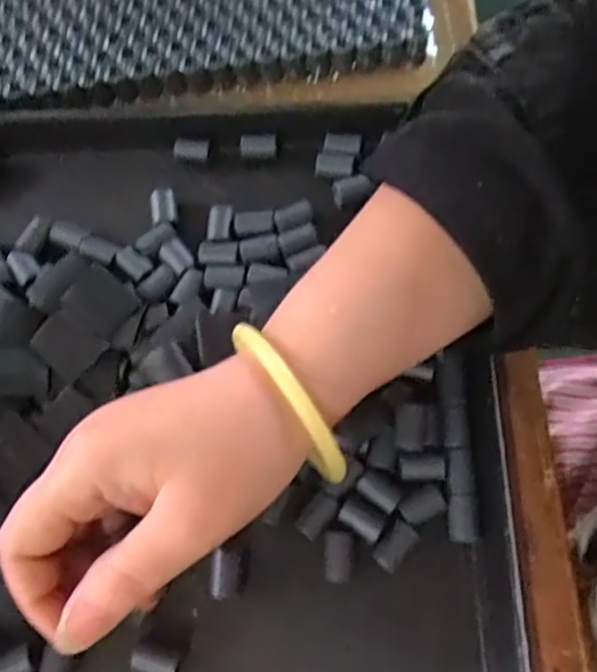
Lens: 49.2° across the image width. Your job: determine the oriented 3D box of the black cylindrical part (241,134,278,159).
[{"bbox_3d":[-0.022,-0.105,0.365,0.020,0.013,0.011,2,69,4],"label":"black cylindrical part"}]

